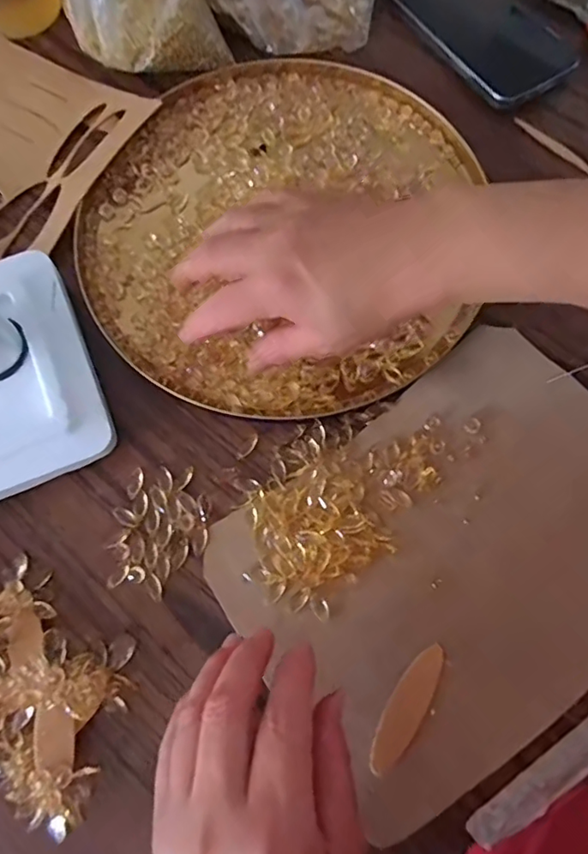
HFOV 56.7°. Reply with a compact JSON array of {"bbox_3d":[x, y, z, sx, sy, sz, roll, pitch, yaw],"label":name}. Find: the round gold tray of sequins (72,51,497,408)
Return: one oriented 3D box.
[{"bbox_3d":[-0.014,-0.142,0.377,0.261,0.012,0.275,0,74,1],"label":"round gold tray of sequins"}]

